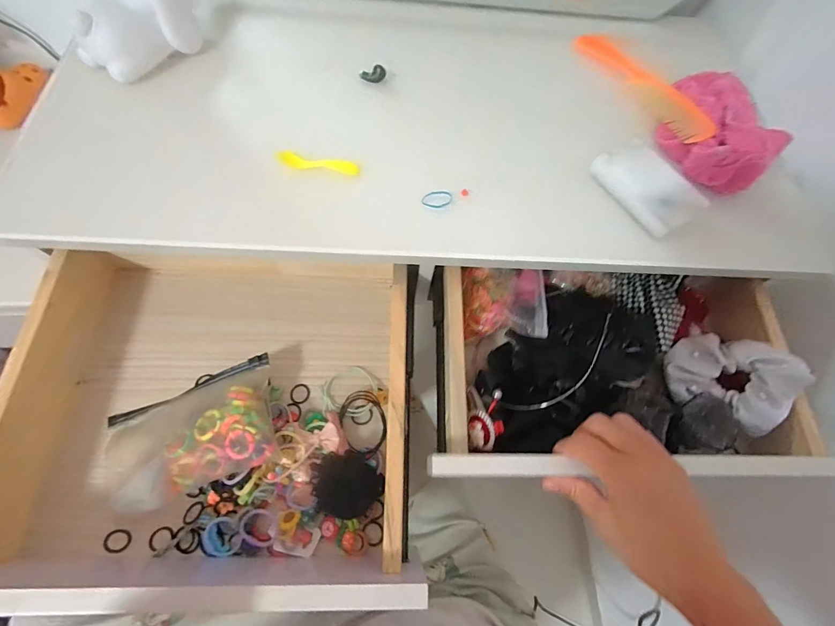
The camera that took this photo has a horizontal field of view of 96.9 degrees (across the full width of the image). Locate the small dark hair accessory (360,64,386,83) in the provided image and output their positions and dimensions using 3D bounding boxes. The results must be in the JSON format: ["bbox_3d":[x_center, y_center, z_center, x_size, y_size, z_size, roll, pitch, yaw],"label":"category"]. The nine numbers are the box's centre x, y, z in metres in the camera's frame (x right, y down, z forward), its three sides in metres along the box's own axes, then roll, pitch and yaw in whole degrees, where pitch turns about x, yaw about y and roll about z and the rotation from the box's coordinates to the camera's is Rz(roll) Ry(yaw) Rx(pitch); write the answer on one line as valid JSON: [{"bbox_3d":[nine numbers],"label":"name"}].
[{"bbox_3d":[-0.049,-0.265,0.408,0.028,0.014,0.012,-8,71,-4],"label":"small dark hair accessory"}]

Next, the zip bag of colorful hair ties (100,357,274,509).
[{"bbox_3d":[-0.213,0.116,0.351,0.161,0.049,0.096,-20,72,-8],"label":"zip bag of colorful hair ties"}]

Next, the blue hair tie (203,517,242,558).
[{"bbox_3d":[-0.174,0.201,0.330,0.031,0.010,0.034,0,71,-1],"label":"blue hair tie"}]

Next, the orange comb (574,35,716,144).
[{"bbox_3d":[0.262,-0.265,0.429,0.049,0.010,0.207,-21,64,-12],"label":"orange comb"}]

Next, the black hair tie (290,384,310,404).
[{"bbox_3d":[-0.123,0.085,0.388,0.019,0.004,0.021,16,71,5],"label":"black hair tie"}]

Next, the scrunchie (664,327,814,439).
[{"bbox_3d":[0.317,0.057,0.373,0.106,0.041,0.106,24,71,30],"label":"scrunchie"}]

